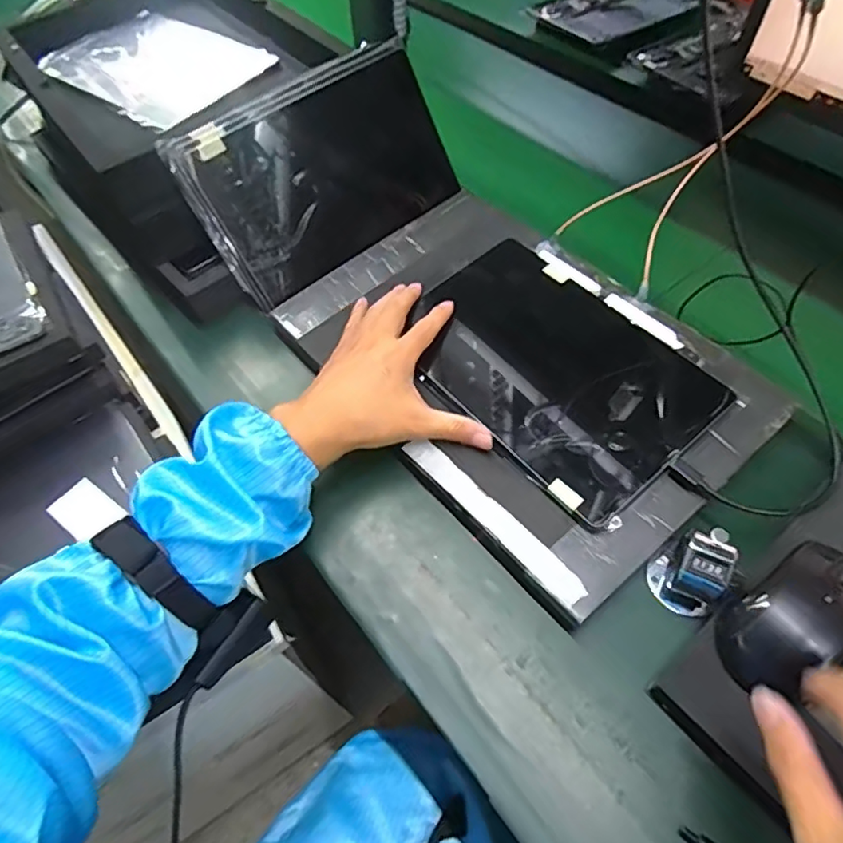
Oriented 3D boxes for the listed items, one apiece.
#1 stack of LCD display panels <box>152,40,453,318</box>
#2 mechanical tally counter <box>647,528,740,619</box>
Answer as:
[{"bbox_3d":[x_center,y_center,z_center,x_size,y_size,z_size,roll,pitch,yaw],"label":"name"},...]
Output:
[{"bbox_3d":[-0.095,-0.250,0.565,0.259,0.163,0.019,-36,29,-14],"label":"stack of LCD display panels"},{"bbox_3d":[0.184,0.104,0.387,0.041,0.064,0.045,22,62,18],"label":"mechanical tally counter"}]

